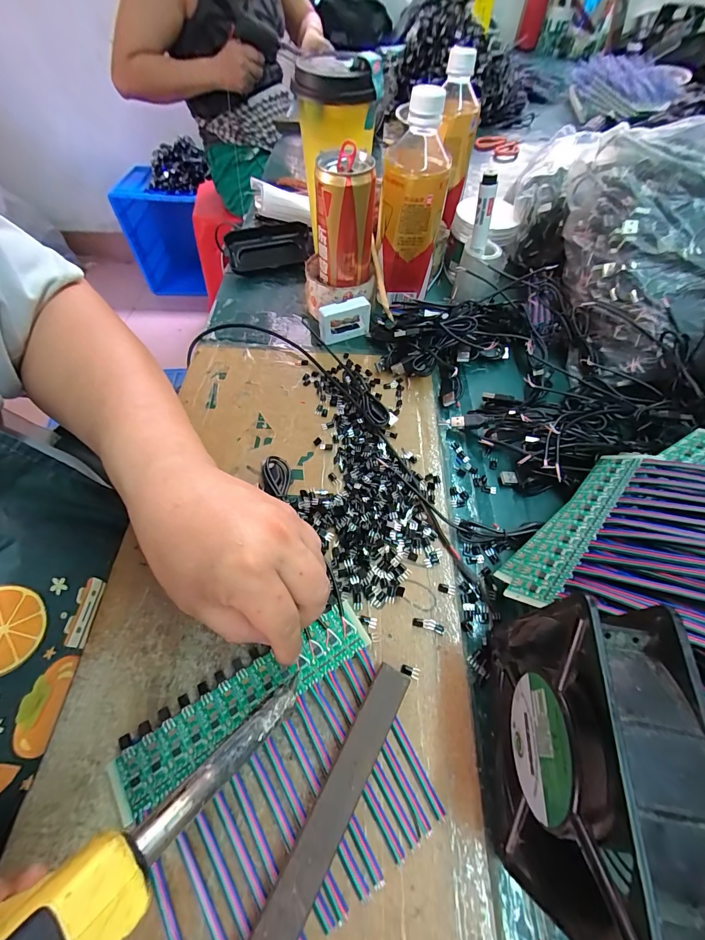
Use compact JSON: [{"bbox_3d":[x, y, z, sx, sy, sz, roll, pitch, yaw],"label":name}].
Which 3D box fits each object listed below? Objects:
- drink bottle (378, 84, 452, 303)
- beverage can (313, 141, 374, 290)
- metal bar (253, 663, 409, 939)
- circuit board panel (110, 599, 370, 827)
[{"bbox_3d":[0.063,-0.276,0.378,0.061,0.168,0.059,6,59,3],"label":"drink bottle"},{"bbox_3d":[-0.009,-0.251,0.368,0.056,0.106,0.054,0,59,-1],"label":"beverage can"},{"bbox_3d":[-0.027,0.209,0.181,0.018,0.019,0.214,27,62,15],"label":"metal bar"},{"bbox_3d":[-0.064,0.143,0.225,0.162,0.005,0.035,-29,63,-16],"label":"circuit board panel"}]

